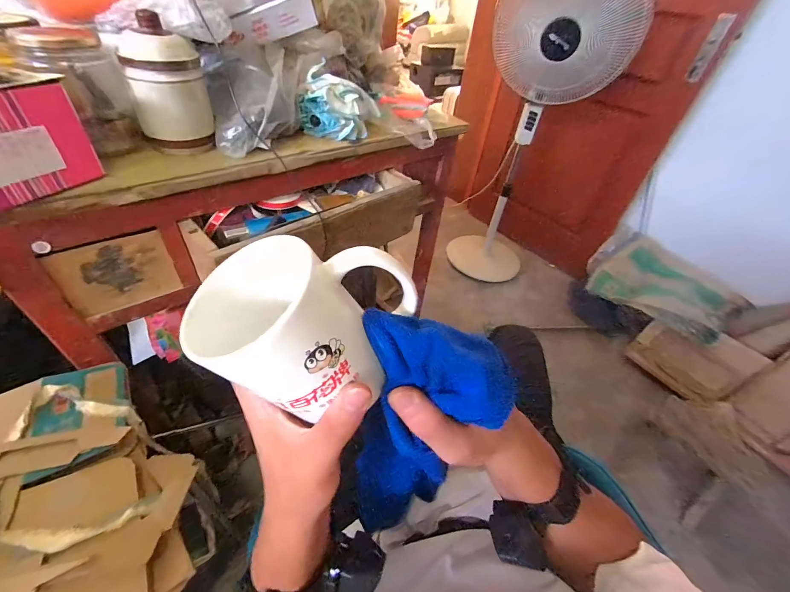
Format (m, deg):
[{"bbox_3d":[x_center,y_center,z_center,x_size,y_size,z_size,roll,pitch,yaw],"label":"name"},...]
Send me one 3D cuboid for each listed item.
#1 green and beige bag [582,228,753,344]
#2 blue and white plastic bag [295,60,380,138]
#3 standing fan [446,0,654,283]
[{"bbox_3d":[1.012,-0.047,1.322,0.166,0.254,0.531,-10,46,-18],"label":"green and beige bag"},{"bbox_3d":[-0.097,-0.332,0.590,0.114,0.090,0.080,15,44,8],"label":"blue and white plastic bag"},{"bbox_3d":[0.492,-0.536,1.335,0.374,1.225,0.355,19,44,12],"label":"standing fan"}]

